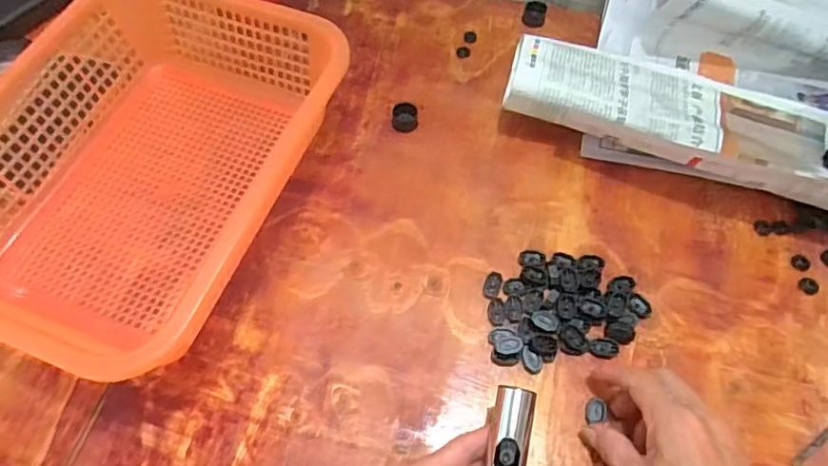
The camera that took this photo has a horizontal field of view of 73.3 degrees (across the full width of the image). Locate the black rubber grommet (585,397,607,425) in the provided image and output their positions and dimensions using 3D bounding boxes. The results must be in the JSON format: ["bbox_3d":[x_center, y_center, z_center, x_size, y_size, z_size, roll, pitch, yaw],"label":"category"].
[{"bbox_3d":[0.135,0.132,0.412,0.015,0.007,0.019,18,65,7],"label":"black rubber grommet"}]

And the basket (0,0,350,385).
[{"bbox_3d":[-0.218,-0.066,0.463,0.241,0.090,0.328,18,63,9],"label":"basket"}]

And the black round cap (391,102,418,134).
[{"bbox_3d":[-0.009,-0.113,0.542,0.024,0.021,0.020,3,61,1],"label":"black round cap"}]

